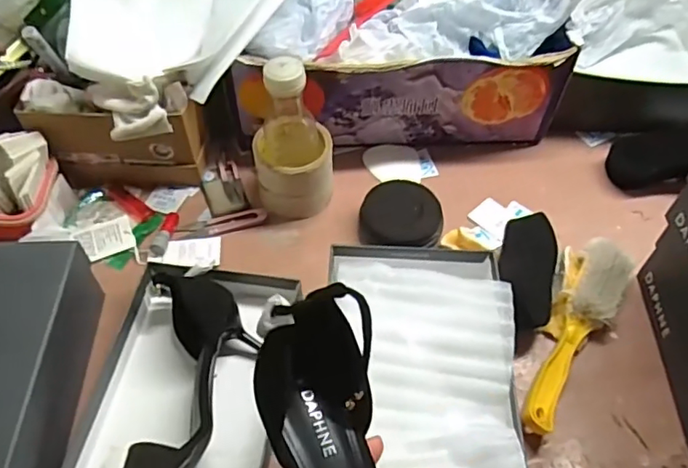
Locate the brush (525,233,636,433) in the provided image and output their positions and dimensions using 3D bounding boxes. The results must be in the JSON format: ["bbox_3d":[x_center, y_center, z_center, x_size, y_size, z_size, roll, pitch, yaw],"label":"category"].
[{"bbox_3d":[0.224,0.095,0.568,0.063,0.038,0.221,28,58,18],"label":"brush"}]

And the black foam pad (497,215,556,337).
[{"bbox_3d":[0.193,0.039,0.598,0.060,0.020,0.120,4,73,2],"label":"black foam pad"}]

